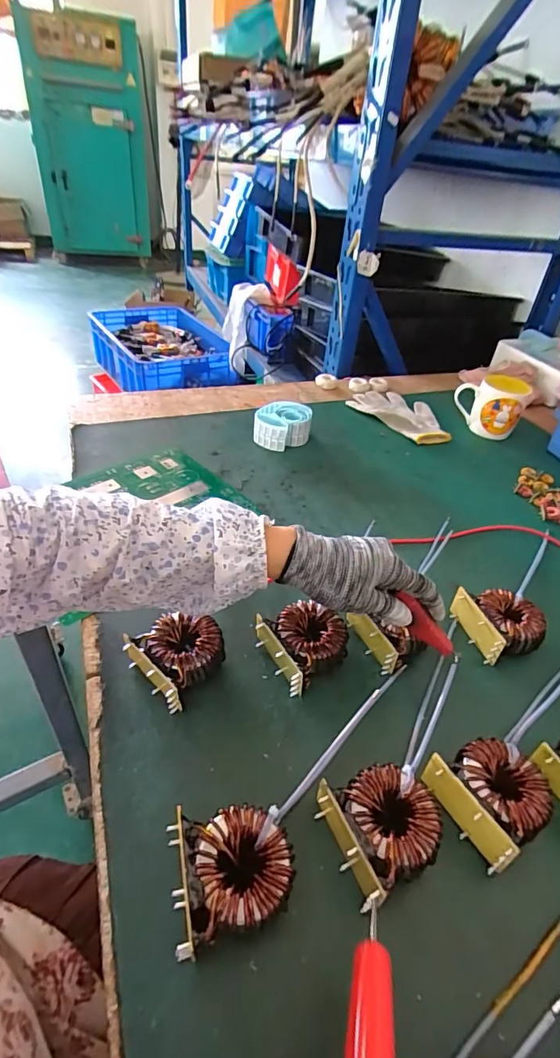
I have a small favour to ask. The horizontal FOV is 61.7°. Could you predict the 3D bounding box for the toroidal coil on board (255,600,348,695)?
[{"bbox_3d":[0.024,0.109,0.456,0.078,0.039,0.075,-18,46,-27],"label":"toroidal coil on board"}]

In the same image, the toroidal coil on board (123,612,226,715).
[{"bbox_3d":[-0.091,0.115,0.432,0.073,0.040,0.067,-30,52,-35],"label":"toroidal coil on board"}]

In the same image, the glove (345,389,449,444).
[{"bbox_3d":[0.241,-0.221,0.898,0.131,0.017,0.210,-28,50,-34],"label":"glove"}]

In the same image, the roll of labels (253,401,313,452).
[{"bbox_3d":[0.004,-0.174,0.787,0.094,0.049,0.094,6,40,0],"label":"roll of labels"}]

